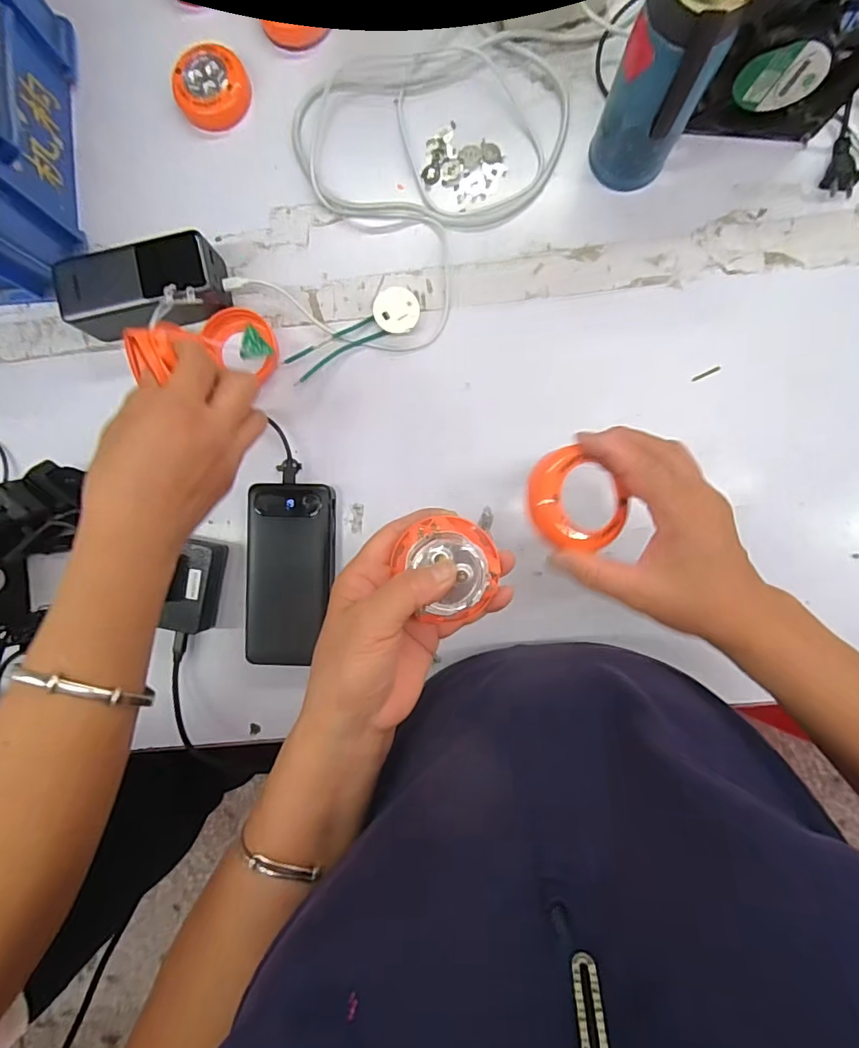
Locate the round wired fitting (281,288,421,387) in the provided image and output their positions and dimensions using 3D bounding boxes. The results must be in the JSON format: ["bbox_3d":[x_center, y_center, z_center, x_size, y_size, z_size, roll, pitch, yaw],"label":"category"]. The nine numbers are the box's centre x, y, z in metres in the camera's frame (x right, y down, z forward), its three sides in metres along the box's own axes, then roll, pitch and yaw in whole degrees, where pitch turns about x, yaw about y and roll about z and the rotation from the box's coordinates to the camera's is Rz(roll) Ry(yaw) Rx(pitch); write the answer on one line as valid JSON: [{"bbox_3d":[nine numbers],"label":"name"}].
[{"bbox_3d":[-0.068,-0.167,0.455,0.124,0.020,0.038,-23,88,3],"label":"round wired fitting"}]

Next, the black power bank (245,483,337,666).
[{"bbox_3d":[-0.120,0.044,0.456,0.075,0.027,0.155,1,90,3],"label":"black power bank"}]

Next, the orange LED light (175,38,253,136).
[{"bbox_3d":[-0.194,-0.392,0.463,0.062,0.022,0.059,3,90,3],"label":"orange LED light"}]

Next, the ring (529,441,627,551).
[{"bbox_3d":[0.090,-0.012,0.323,0.057,0.014,0.063,-32,88,3],"label":"ring"}]

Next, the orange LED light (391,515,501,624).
[{"bbox_3d":[0.014,0.024,0.307,0.053,0.020,0.058,-38,88,2],"label":"orange LED light"}]

